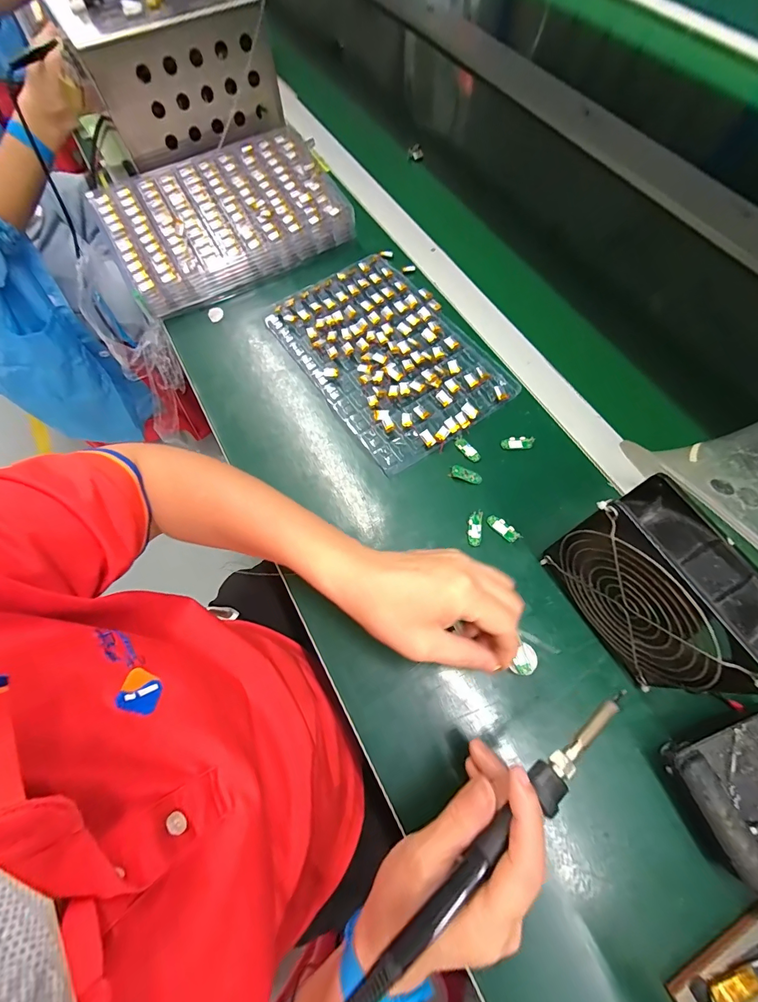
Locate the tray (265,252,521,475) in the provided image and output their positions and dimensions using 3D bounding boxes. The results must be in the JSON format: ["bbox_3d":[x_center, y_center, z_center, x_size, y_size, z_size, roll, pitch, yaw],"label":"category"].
[{"bbox_3d":[0.009,-0.163,0.429,0.166,0.018,0.249,-32,70,-12],"label":"tray"}]

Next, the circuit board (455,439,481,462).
[{"bbox_3d":[0.086,-0.049,0.383,0.013,0.004,0.027,-41,72,-14],"label":"circuit board"}]

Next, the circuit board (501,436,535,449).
[{"bbox_3d":[0.134,-0.057,0.387,0.030,0.007,0.012,-4,67,0],"label":"circuit board"}]

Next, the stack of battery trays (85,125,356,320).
[{"bbox_3d":[-0.187,-0.351,0.487,0.277,0.047,0.178,-30,70,-11],"label":"stack of battery trays"}]

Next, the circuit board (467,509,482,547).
[{"bbox_3d":[0.085,0.024,0.353,0.011,0.006,0.033,6,67,4],"label":"circuit board"}]

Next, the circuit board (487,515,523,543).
[{"bbox_3d":[0.110,0.024,0.353,0.031,0.005,0.011,40,73,16],"label":"circuit board"}]

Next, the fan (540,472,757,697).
[{"bbox_3d":[0.183,0.063,0.271,0.049,0.121,0.128,-26,69,-9],"label":"fan"}]

